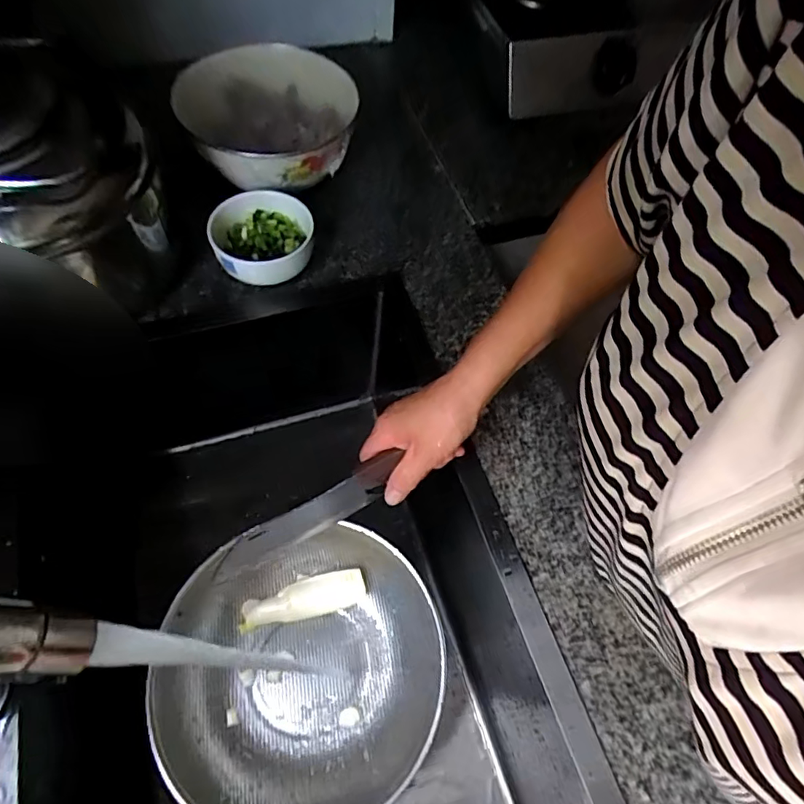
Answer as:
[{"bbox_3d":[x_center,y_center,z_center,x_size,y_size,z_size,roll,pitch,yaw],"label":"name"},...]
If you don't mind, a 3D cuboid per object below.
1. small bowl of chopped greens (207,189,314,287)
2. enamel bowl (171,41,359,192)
[{"bbox_3d":[-0.147,-0.170,0.561,0.100,0.054,0.101,2,60,-3],"label":"small bowl of chopped greens"},{"bbox_3d":[-0.153,-0.319,0.618,0.188,0.097,0.198,2,60,-3],"label":"enamel bowl"}]

